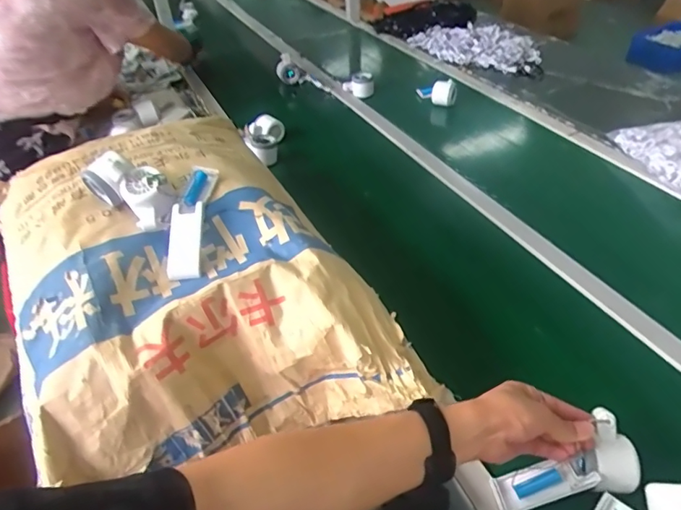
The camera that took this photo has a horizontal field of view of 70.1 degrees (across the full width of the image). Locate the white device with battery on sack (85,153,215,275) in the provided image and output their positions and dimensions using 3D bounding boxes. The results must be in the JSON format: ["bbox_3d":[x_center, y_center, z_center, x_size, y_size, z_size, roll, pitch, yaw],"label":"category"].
[{"bbox_3d":[-0.217,-0.073,0.627,0.136,0.095,0.197,-34,49,-30],"label":"white device with battery on sack"}]

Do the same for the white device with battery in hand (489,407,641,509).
[{"bbox_3d":[0.237,0.230,0.519,0.151,0.049,0.063,-24,40,5],"label":"white device with battery in hand"}]

